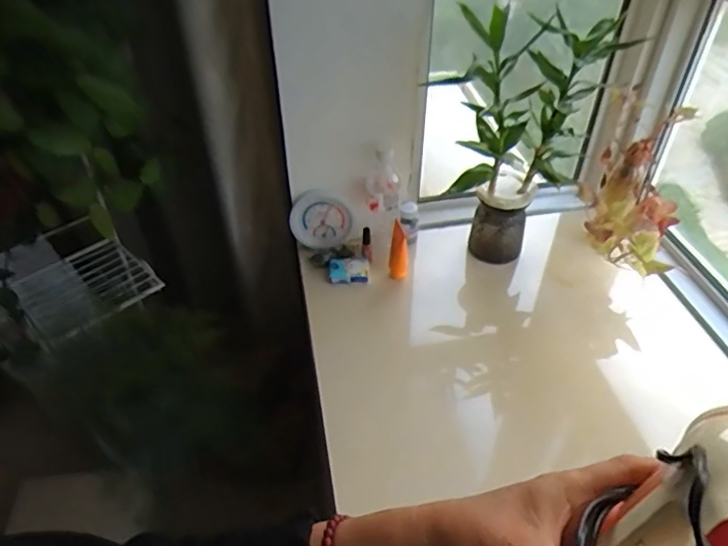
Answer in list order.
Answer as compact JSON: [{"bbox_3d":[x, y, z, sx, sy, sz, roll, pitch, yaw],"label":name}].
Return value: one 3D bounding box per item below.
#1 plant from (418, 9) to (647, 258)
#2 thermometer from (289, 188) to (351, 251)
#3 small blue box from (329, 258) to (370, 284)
[{"bbox_3d":[0.263,-0.218,0.987,0.238,0.440,0.137,-15,45,-15],"label":"plant"},{"bbox_3d":[-0.083,-0.104,1.083,0.114,0.109,0.024,6,43,7],"label":"thermometer"},{"bbox_3d":[-0.028,-0.003,1.068,0.075,0.029,0.050,-1,43,0],"label":"small blue box"}]

